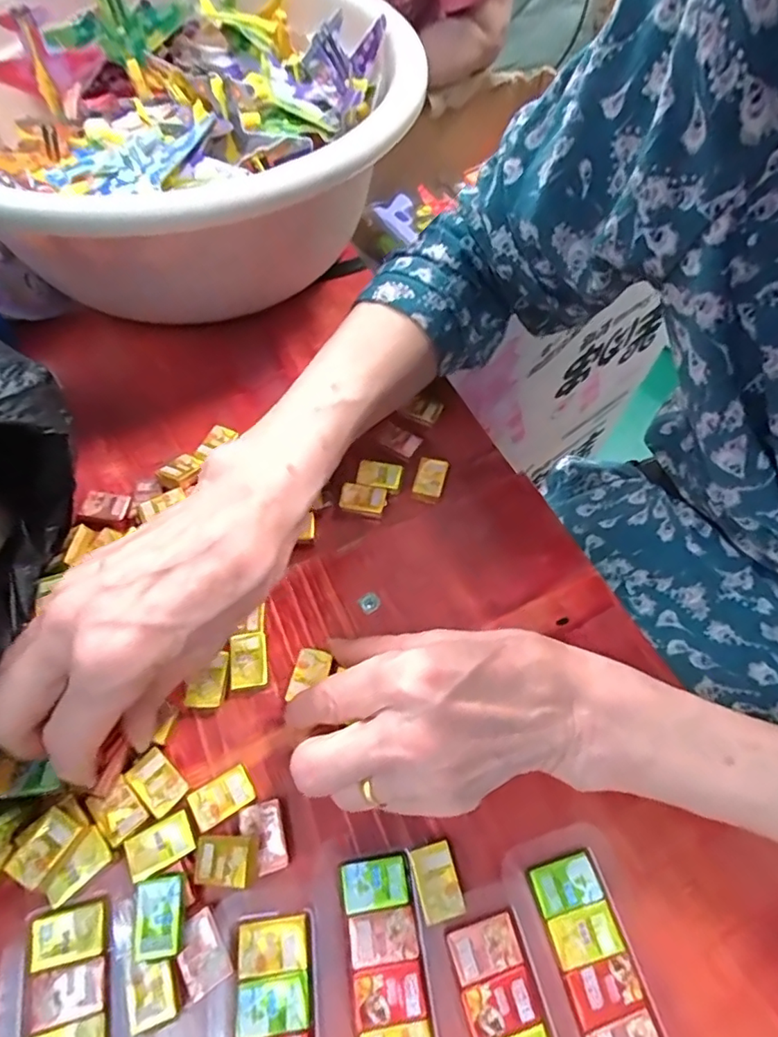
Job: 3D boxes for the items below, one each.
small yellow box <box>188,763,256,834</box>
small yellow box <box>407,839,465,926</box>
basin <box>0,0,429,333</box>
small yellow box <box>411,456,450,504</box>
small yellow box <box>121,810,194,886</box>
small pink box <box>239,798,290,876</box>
[{"bbox_3d":[-0.071,0.118,0.228,0.025,0.004,0.016,-28,65,-17],"label":"small yellow box"},{"bbox_3d":[0.019,0.144,0.214,0.017,0.004,0.025,-13,62,-10],"label":"small yellow box"},{"bbox_3d":[-0.133,-0.256,0.370,0.313,0.130,0.294,1,60,-2],"label":"basin"},{"bbox_3d":[0.024,-0.022,0.313,0.017,0.005,0.027,16,61,7],"label":"small yellow box"},{"bbox_3d":[-0.093,0.132,0.217,0.025,0.004,0.016,-25,64,-16],"label":"small yellow box"},{"bbox_3d":[-0.051,0.130,0.220,0.017,0.004,0.025,-13,62,-10],"label":"small pink box"}]

